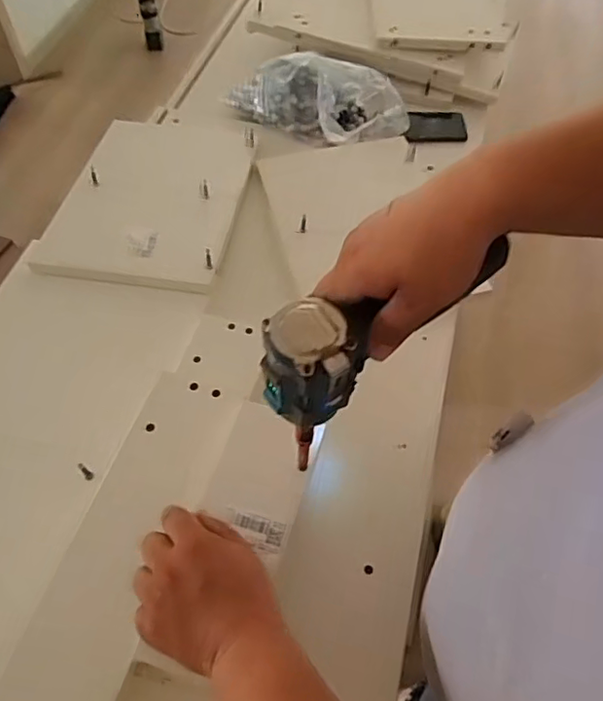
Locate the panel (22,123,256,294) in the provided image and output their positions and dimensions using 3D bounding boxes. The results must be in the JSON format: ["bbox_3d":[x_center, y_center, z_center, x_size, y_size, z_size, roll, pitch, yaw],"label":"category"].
[{"bbox_3d":[-0.224,-0.257,0.880,0.262,0.012,0.381,8,57,5],"label":"panel"}]

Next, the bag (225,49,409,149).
[{"bbox_3d":[0.003,-0.414,0.960,0.316,0.141,0.103,18,57,27],"label":"bag"}]

